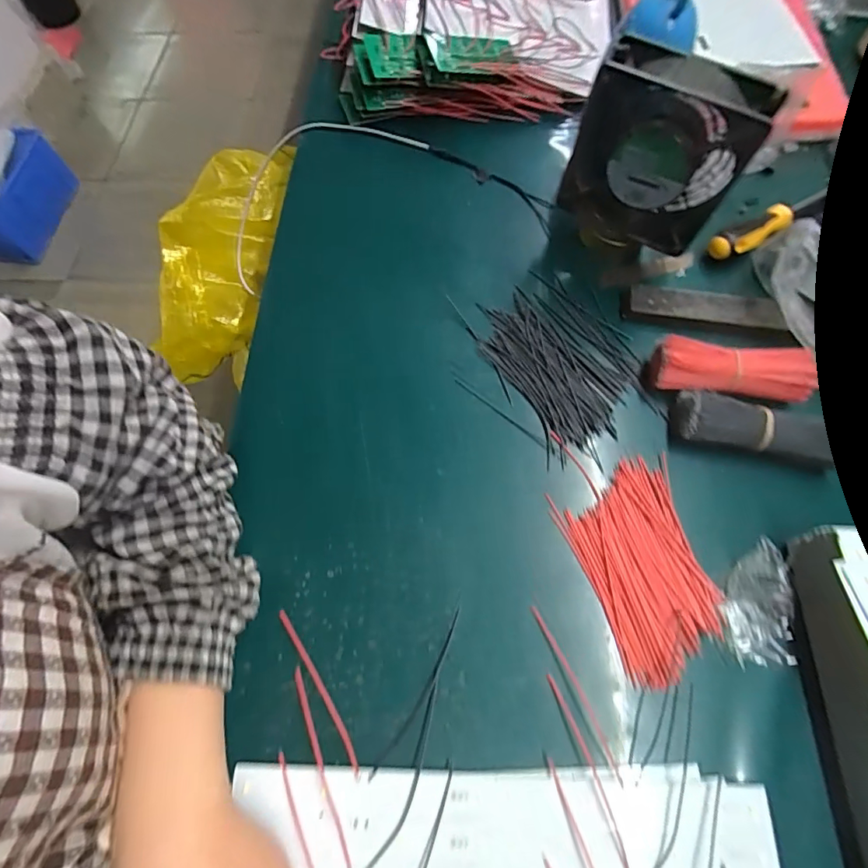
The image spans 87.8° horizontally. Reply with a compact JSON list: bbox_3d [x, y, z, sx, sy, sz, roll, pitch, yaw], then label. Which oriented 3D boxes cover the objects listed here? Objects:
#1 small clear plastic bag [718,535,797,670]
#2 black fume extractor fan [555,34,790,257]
[{"bbox_3d":[0.221,0.113,0.304,0.044,0.024,0.077,0,69,1],"label":"small clear plastic bag"},{"bbox_3d":[0.172,-0.214,0.351,0.122,0.125,0.044,23,69,10],"label":"black fume extractor fan"}]

